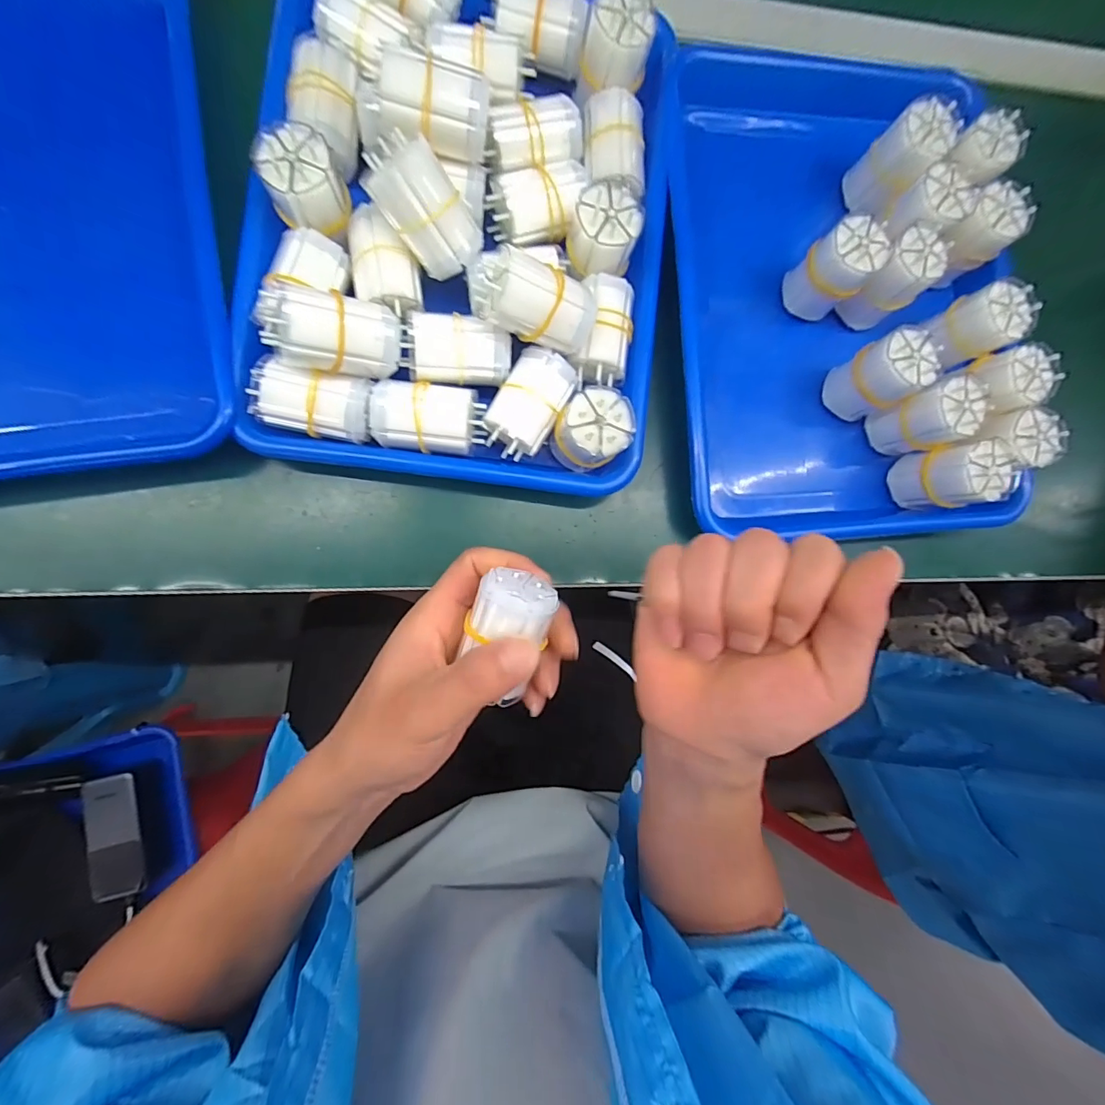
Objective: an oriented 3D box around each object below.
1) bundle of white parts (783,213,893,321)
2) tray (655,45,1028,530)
[{"bbox_3d":[0.182,-0.183,0.314,0.038,0.059,0.032,45,82,-2],"label":"bundle of white parts"},{"bbox_3d":[0.210,-0.186,0.343,0.268,0.040,0.348,-3,86,-8],"label":"tray"}]

